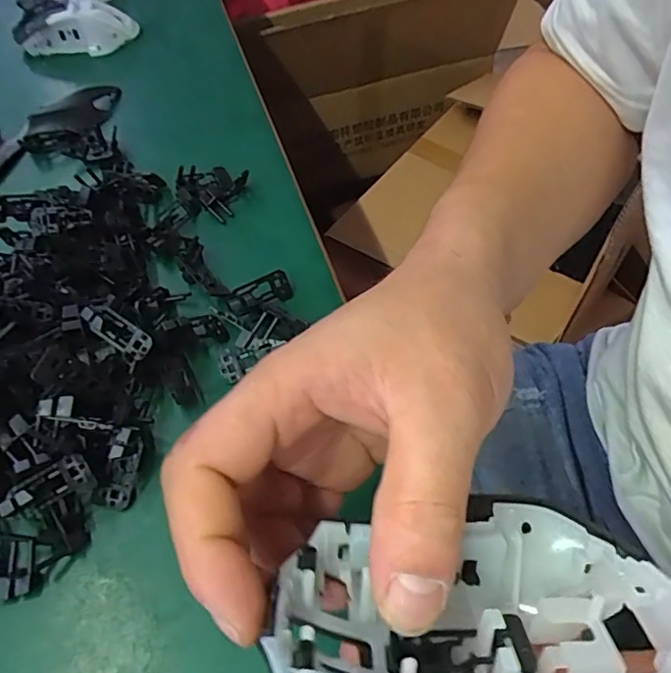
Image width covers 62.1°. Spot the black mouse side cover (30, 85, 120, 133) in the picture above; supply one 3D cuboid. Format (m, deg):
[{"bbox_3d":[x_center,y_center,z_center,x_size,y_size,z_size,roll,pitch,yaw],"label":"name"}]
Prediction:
[{"bbox_3d":[-0.218,-0.194,0.478,0.039,0.018,0.091,25,58,16],"label":"black mouse side cover"}]

